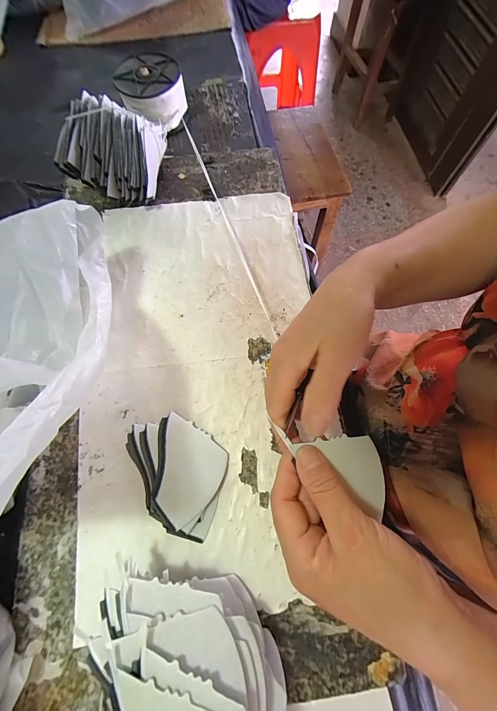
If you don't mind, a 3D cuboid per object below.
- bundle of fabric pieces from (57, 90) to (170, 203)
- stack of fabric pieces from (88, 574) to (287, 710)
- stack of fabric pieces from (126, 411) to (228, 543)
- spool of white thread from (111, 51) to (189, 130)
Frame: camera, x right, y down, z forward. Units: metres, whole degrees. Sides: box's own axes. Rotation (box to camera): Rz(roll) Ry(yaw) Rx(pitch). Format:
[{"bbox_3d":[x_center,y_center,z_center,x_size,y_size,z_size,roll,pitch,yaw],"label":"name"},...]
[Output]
[{"bbox_3d":[-0.166,-0.252,0.372,0.109,0.078,0.094,8,69,2],"label":"bundle of fabric pieces"},{"bbox_3d":[-0.035,0.215,0.198,0.102,0.065,0.151,-36,73,-14],"label":"stack of fabric pieces"},{"bbox_3d":[-0.063,0.102,0.269,0.077,0.014,0.108,-42,75,-15],"label":"stack of fabric pieces"},{"bbox_3d":[-0.137,-0.373,0.431,0.090,0.059,0.088,0,69,-1],"label":"spool of white thread"}]

